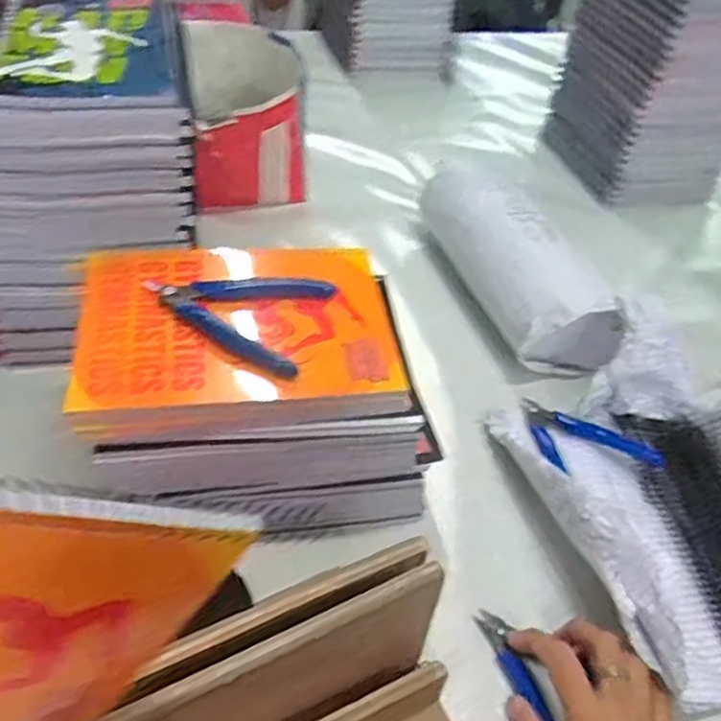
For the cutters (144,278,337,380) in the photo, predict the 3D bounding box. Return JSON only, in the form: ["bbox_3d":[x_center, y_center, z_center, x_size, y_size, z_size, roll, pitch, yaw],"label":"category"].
[{"bbox_3d":[-0.086,-0.037,0.476,0.117,0.011,0.092,15,44,6],"label":"cutters"}]

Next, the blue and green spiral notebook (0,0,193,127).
[{"bbox_3d":[-0.217,-0.238,0.542,0.158,0.020,0.197,-4,47,-15],"label":"blue and green spiral notebook"}]

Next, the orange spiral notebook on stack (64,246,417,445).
[{"bbox_3d":[-0.083,-0.024,0.486,0.202,0.026,0.159,-4,46,-11],"label":"orange spiral notebook on stack"}]

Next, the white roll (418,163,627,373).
[{"bbox_3d":[0.150,-0.097,0.712,0.090,0.087,0.262,-8,46,-17],"label":"white roll"}]

